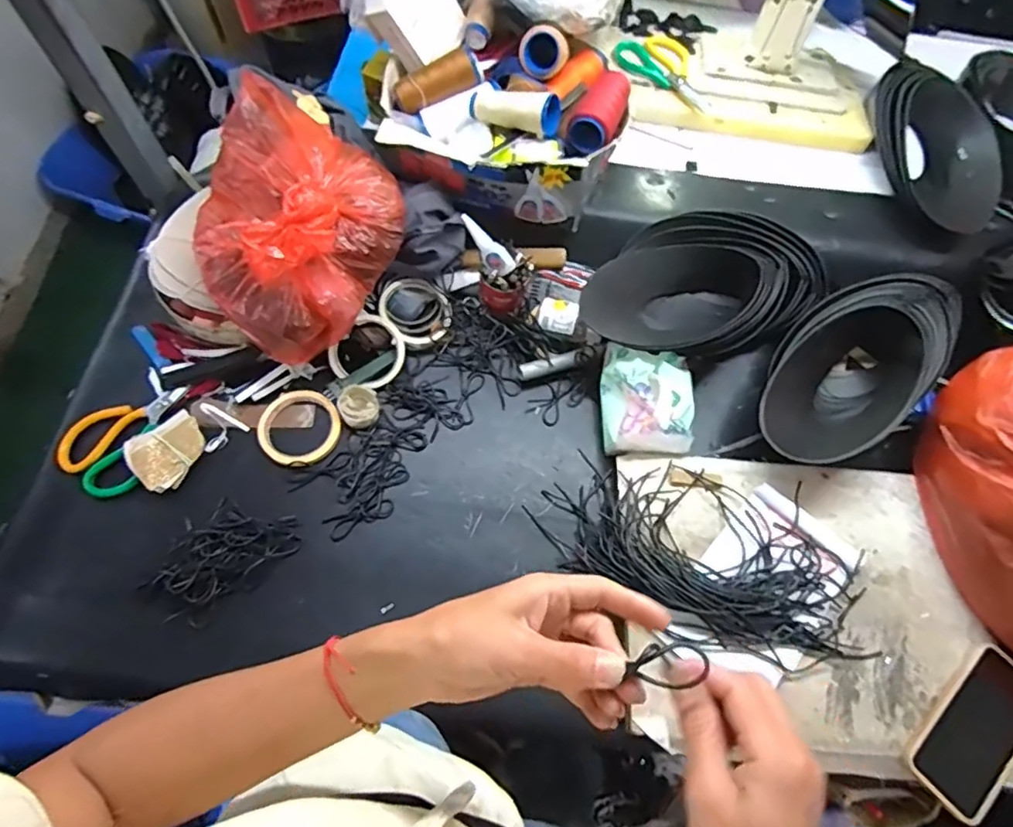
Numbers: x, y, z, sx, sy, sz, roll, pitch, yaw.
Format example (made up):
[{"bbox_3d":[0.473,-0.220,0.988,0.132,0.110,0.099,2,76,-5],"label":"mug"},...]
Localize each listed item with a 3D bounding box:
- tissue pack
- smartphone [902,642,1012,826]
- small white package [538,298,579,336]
[{"bbox_3d":[0.169,-0.018,0.694,0.104,0.073,0.125,8,66,0],"label":"tissue pack"},{"bbox_3d":[0.471,0.315,0.581,0.160,0.012,0.082,-39,74,-17],"label":"smartphone"},{"bbox_3d":[0.066,-0.124,0.752,0.047,0.029,0.037,15,67,4],"label":"small white package"}]

